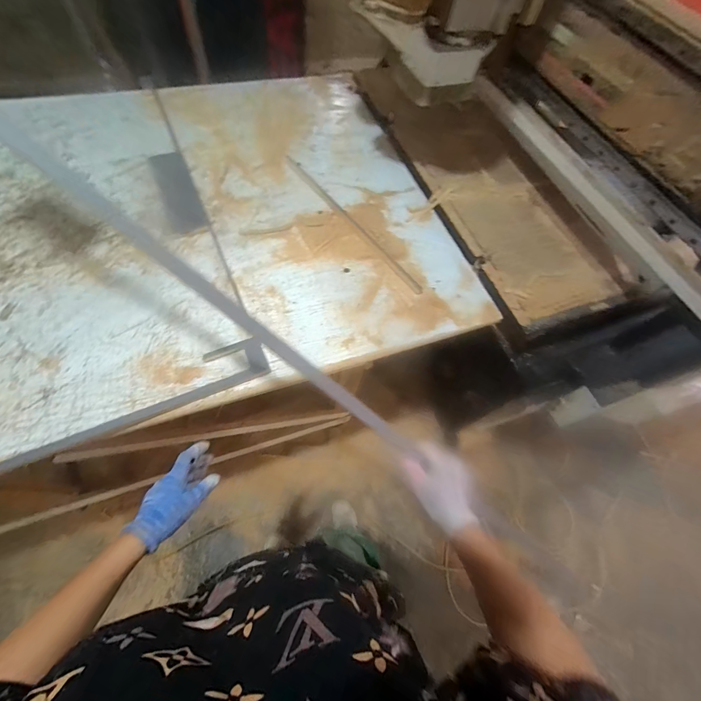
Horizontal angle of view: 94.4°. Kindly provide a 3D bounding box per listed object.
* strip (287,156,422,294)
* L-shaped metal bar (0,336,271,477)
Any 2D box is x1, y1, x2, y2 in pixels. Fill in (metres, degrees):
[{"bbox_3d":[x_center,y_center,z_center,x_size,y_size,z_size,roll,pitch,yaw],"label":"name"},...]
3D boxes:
[{"bbox_3d":[-0.007,-0.375,0.921,0.024,0.013,0.606,-34,69,-18],"label":"strip"},{"bbox_3d":[-0.470,0.125,0.634,0.626,0.027,0.089,-23,66,-14],"label":"L-shaped metal bar"}]

